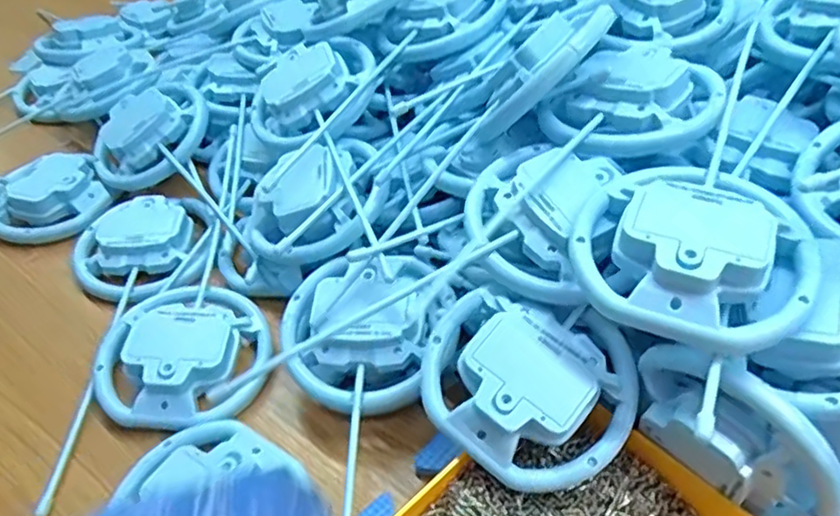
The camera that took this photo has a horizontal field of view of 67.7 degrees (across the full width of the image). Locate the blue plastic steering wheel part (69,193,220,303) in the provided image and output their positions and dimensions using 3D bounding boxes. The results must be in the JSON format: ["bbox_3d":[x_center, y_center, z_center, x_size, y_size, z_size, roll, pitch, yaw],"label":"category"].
[{"bbox_3d":[-0.200,-0.011,0.457,0.099,0.023,0.091,-1,46,1],"label":"blue plastic steering wheel part"}]

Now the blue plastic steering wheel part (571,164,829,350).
[{"bbox_3d":[0.124,-0.010,0.283,0.100,0.028,0.096,14,48,15],"label":"blue plastic steering wheel part"}]

